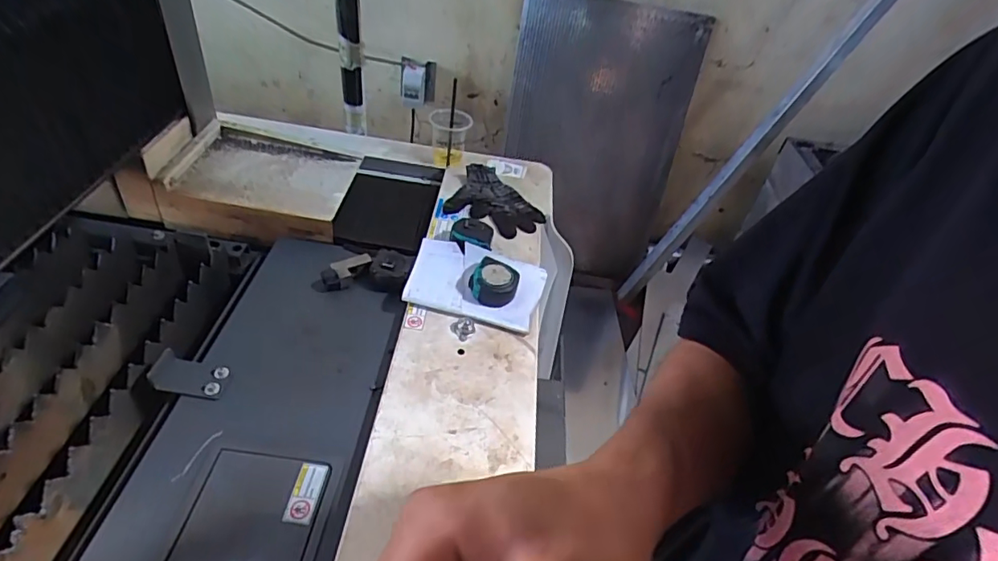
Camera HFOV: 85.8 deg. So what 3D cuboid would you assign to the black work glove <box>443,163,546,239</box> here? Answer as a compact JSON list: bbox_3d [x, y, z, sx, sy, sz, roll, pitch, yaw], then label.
[{"bbox_3d":[-0.004,-0.149,1.055,0.189,0.052,0.167,26,44,16],"label":"black work glove"}]

